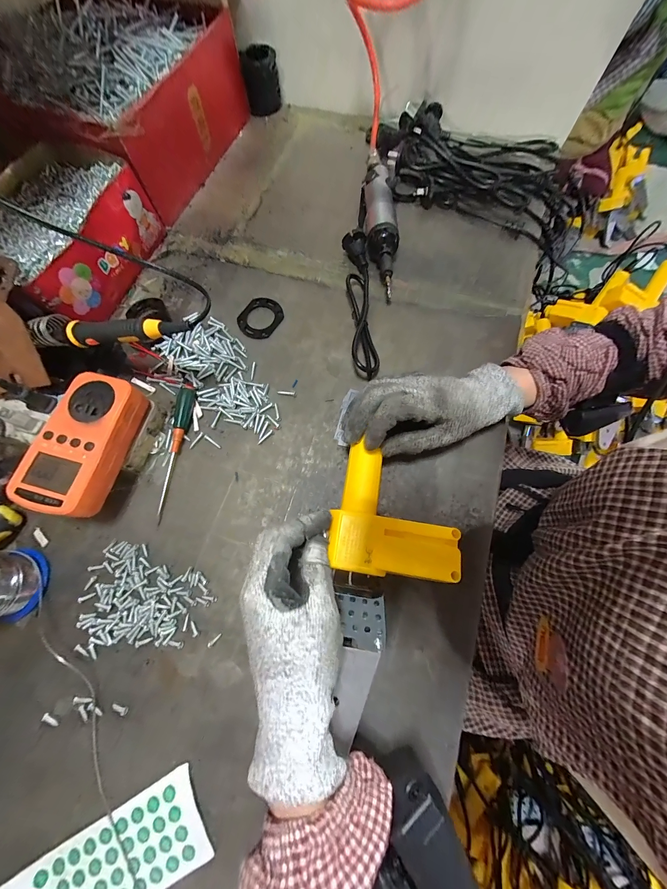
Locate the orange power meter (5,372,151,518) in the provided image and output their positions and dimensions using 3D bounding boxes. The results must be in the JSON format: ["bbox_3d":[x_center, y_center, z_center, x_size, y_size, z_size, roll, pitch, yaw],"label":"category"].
[{"bbox_3d":[-0.231,-0.001,0.282,0.065,0.034,0.125,9,71,4],"label":"orange power meter"}]

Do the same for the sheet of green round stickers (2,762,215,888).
[{"bbox_3d":[-0.194,0.327,0.213,0.203,0.020,0.060,-28,73,-9],"label":"sheet of green round stickers"}]

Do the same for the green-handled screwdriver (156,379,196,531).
[{"bbox_3d":[-0.169,0.002,0.325,0.016,0.017,0.154,2,71,2],"label":"green-handled screwdriver"}]

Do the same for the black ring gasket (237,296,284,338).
[{"bbox_3d":[-0.095,-0.163,0.389,0.053,0.006,0.058,33,75,11],"label":"black ring gasket"}]

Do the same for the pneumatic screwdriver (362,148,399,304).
[{"bbox_3d":[0.063,-0.316,0.421,0.046,0.039,0.261,-2,71,0],"label":"pneumatic screwdriver"}]

